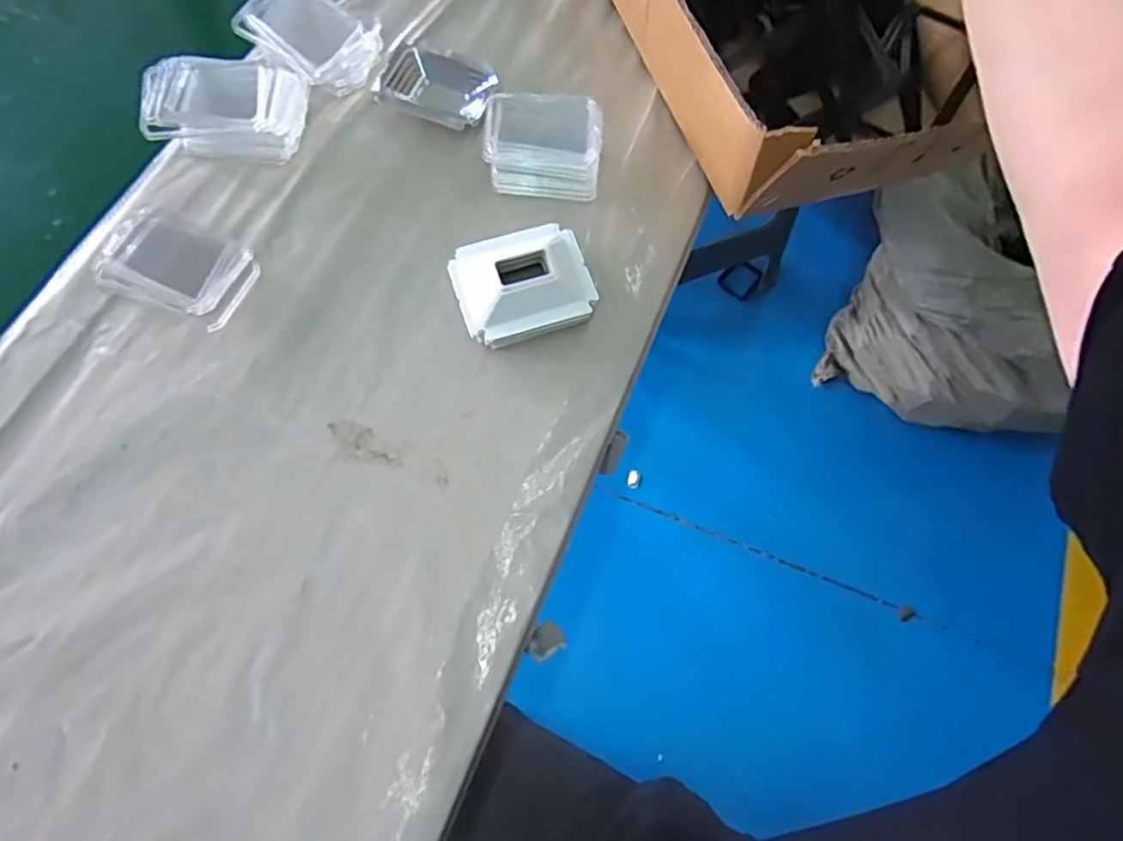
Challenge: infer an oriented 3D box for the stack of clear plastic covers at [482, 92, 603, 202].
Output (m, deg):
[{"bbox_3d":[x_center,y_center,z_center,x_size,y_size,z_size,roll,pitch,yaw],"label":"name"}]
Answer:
[{"bbox_3d":[-0.013,-0.184,0.451,0.075,0.032,0.062,4,67,-2],"label":"stack of clear plastic covers"}]

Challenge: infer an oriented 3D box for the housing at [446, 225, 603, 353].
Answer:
[{"bbox_3d":[-0.024,-0.085,0.408,0.079,0.031,0.064,-15,69,-10],"label":"housing"}]

